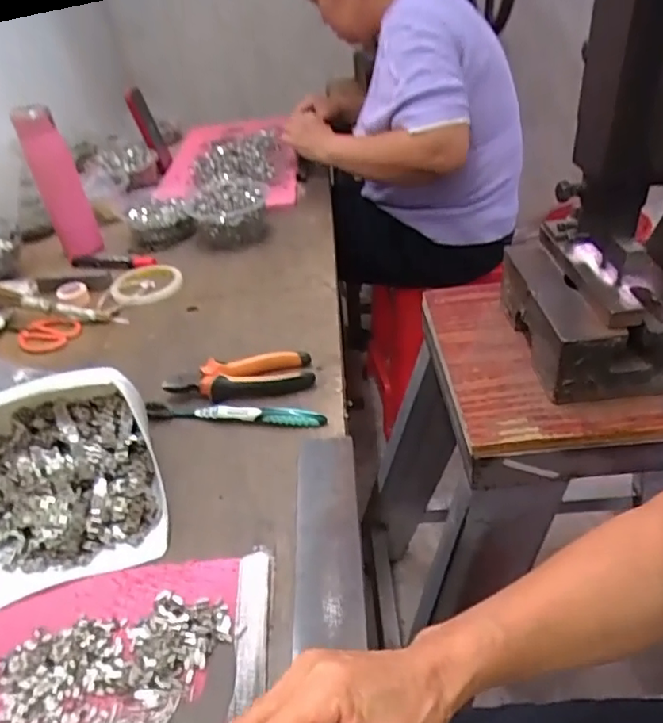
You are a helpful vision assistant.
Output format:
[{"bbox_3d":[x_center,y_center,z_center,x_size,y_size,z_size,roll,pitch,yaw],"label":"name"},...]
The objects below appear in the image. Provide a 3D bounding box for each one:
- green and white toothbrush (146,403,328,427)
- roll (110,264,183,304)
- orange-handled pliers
[{"bbox_3d":[-0.096,0.051,0.570,0.181,0.017,0.018,0,37,11],"label":"green and white toothbrush"},{"bbox_3d":[-0.259,-0.110,0.816,0.096,0.011,0.096,-5,36,4],"label":"roll"},{"bbox_3d":[-0.096,0.017,0.609,0.149,0.024,0.050,-9,36,-1],"label":"orange-handled pliers"}]

